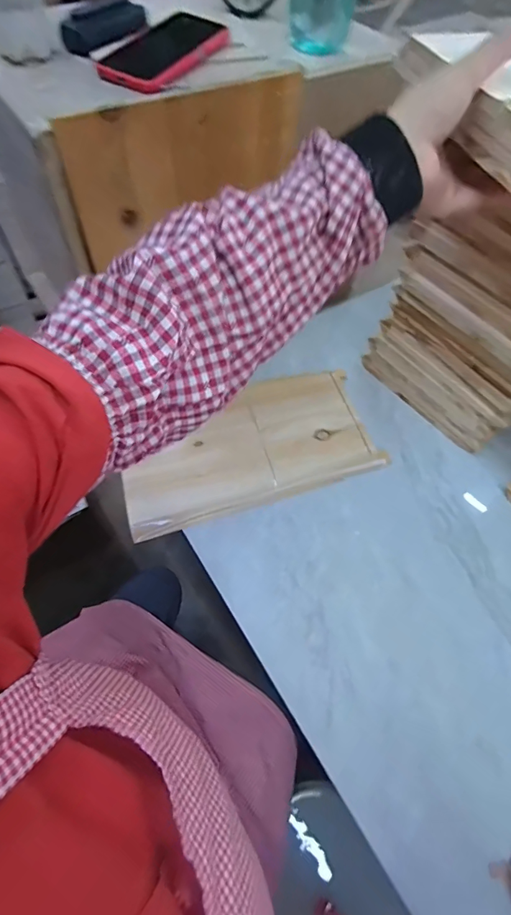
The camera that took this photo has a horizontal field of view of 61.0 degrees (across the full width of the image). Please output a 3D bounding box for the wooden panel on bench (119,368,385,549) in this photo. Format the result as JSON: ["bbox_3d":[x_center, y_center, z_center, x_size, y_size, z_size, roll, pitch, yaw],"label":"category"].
[{"bbox_3d":[-0.011,-0.018,0.629,0.353,0.032,0.179,-15,60,-11],"label":"wooden panel on bench"}]

